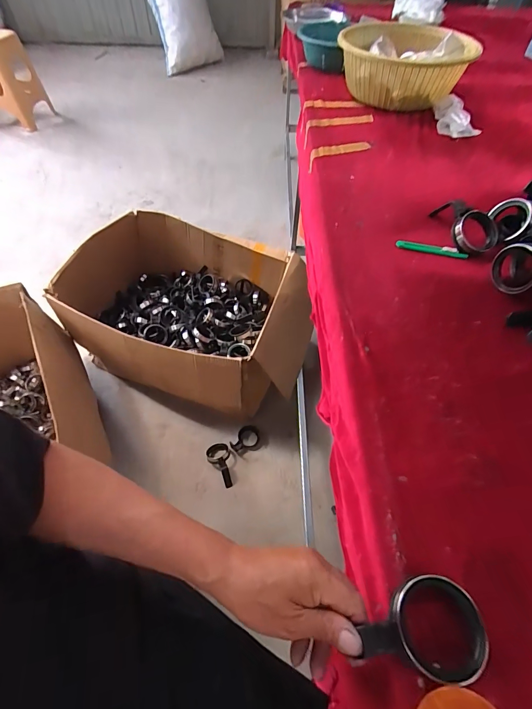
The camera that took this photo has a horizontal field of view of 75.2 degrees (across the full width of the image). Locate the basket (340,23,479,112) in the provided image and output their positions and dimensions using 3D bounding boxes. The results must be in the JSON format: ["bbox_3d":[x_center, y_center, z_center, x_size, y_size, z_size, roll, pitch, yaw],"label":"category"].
[{"bbox_3d":[0.369,-0.801,0.954,0.339,0.146,0.324,5,55,2],"label":"basket"}]

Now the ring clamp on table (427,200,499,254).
[{"bbox_3d":[0.352,-0.227,0.598,0.073,0.049,0.118,-6,55,-5],"label":"ring clamp on table"}]

